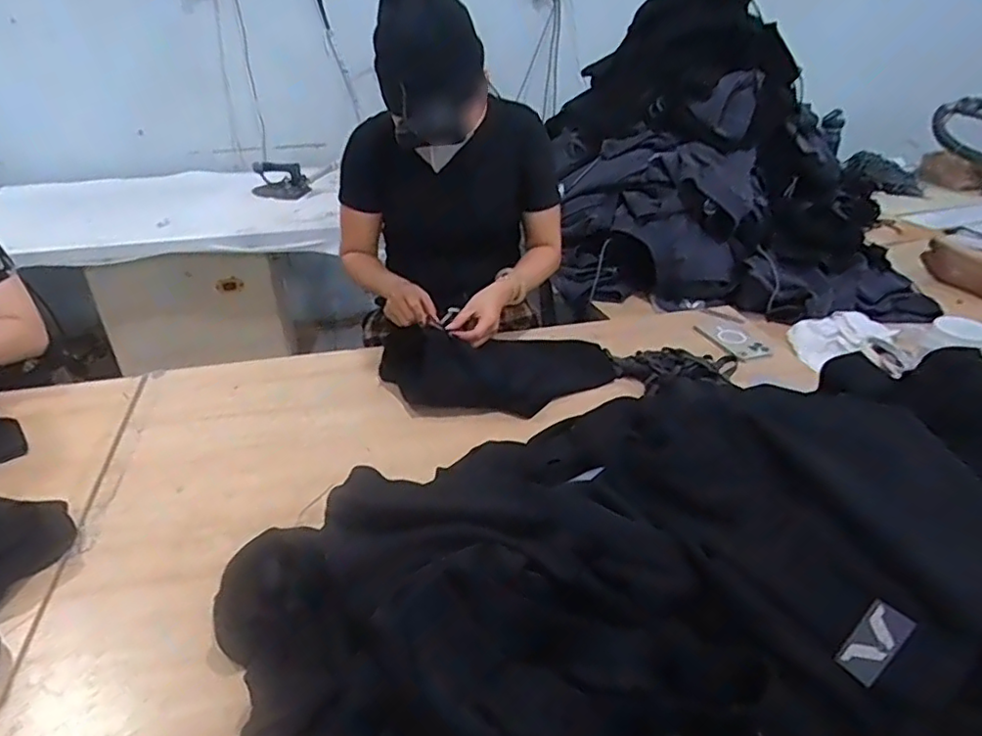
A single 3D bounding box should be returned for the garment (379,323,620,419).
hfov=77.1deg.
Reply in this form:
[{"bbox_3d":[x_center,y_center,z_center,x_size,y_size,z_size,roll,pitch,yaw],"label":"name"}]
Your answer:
[{"bbox_3d":[0.016,-0.009,1.084,0.407,0.101,0.156,-3,32,-4],"label":"garment"}]

